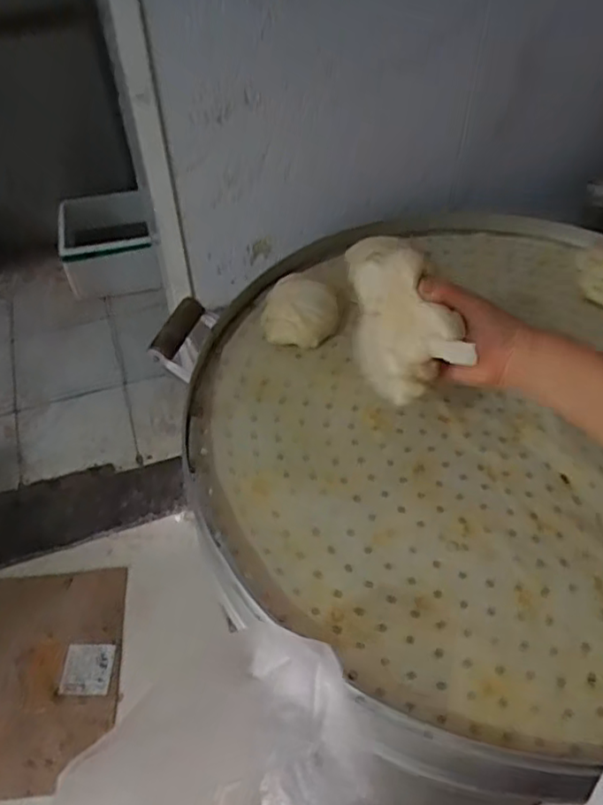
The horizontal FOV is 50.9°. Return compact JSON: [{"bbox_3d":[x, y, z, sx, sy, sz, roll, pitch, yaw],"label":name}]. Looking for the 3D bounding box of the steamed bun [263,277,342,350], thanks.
[{"bbox_3d":[0.001,-0.120,0.800,0.094,0.048,0.102,6,50,5],"label":"steamed bun"}]

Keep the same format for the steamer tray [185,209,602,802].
[{"bbox_3d":[0.203,0.011,0.701,0.644,0.081,0.671,33,57,24],"label":"steamer tray"}]

